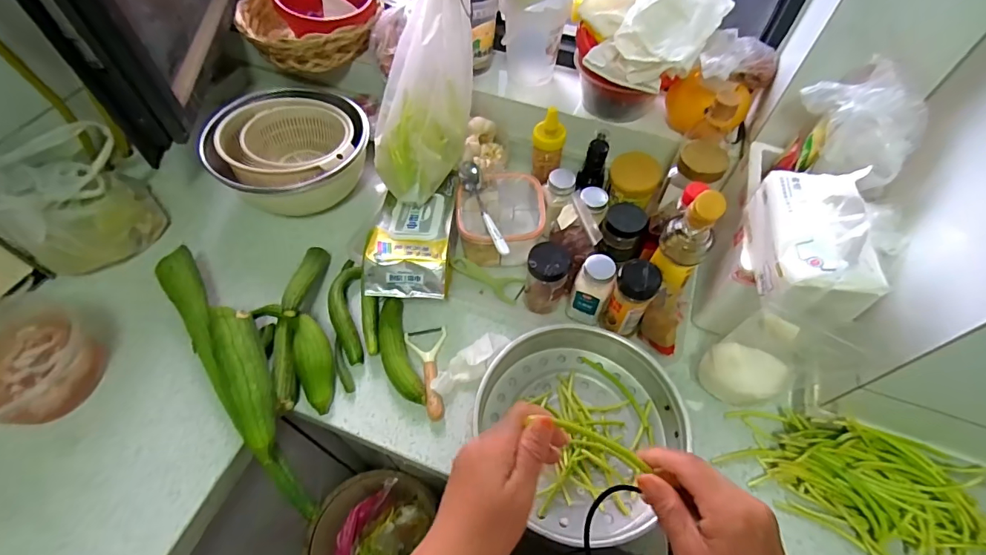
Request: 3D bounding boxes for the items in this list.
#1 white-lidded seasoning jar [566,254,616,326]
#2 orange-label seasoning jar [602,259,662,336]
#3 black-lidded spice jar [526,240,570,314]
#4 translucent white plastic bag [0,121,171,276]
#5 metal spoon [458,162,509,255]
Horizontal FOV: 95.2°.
[{"bbox_3d":[0.142,0.017,0.652,0.048,0.114,0.055,18,58,10],"label":"white-lidded seasoning jar"},{"bbox_3d":[0.188,0.029,0.620,0.055,0.122,0.059,26,60,15],"label":"orange-label seasoning jar"},{"bbox_3d":[0.077,0.004,0.661,0.059,0.114,0.046,24,60,13],"label":"black-lidded spice jar"},{"bbox_3d":[-0.643,-0.126,0.687,0.157,0.175,0.191,36,63,19],"label":"translucent white plastic bag"},{"bbox_3d":[-0.017,-0.108,0.676,0.035,0.026,0.180,-12,58,-9],"label":"metal spoon"}]

